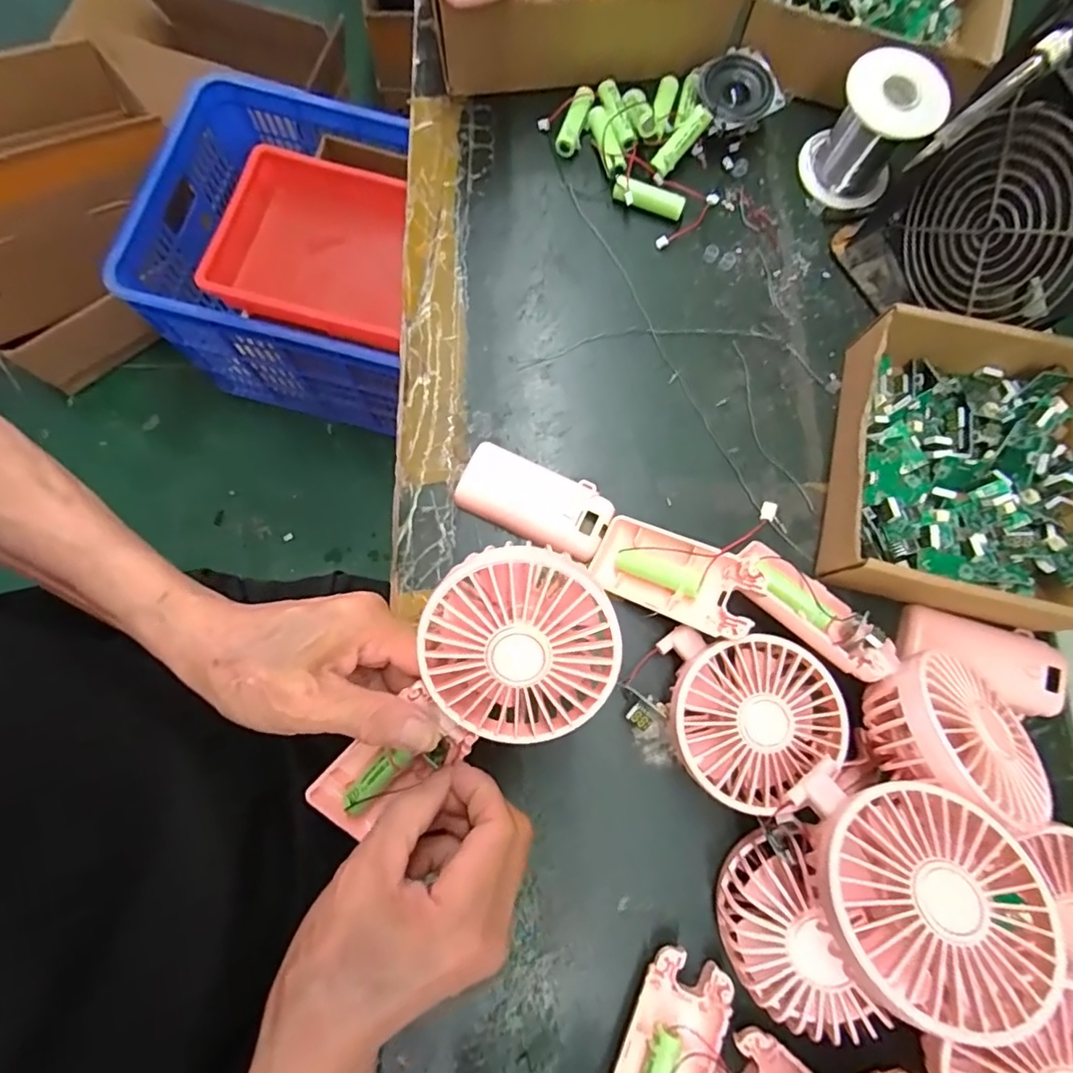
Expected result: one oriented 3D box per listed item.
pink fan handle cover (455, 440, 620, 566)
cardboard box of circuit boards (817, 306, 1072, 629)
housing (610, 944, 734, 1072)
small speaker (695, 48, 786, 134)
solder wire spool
[{"bbox_3d":[-0.001,-0.021,0.346,0.092,0.021,0.049,24,79,4],"label":"pink fan handle cover"},{"bbox_3d":[0.256,-0.041,0.344,0.147,0.047,0.173,12,78,1],"label":"cardboard box of circuit boards"},{"bbox_3d":[0.066,0.264,0.290,0.046,0.017,0.094,23,79,4],"label":"housing"},{"bbox_3d":[0.143,-0.315,0.409,0.051,0.031,0.046,-16,79,-4],"label":"small speaker"},{"bbox_3d":[0.228,-0.280,0.385,0.062,0.067,0.060,0,78,-1],"label":"solder wire spool"}]

